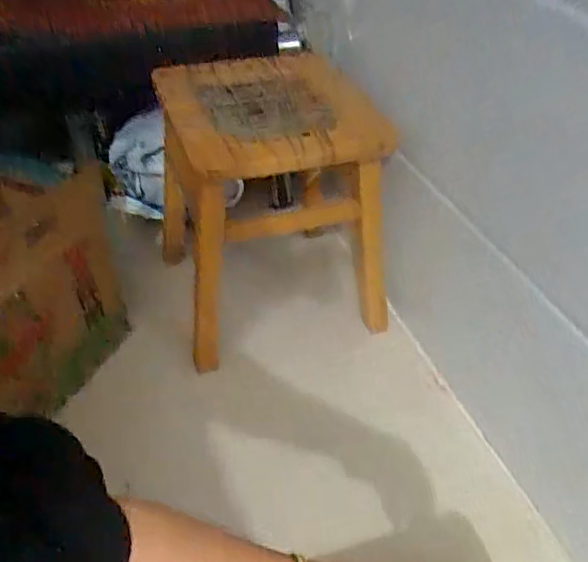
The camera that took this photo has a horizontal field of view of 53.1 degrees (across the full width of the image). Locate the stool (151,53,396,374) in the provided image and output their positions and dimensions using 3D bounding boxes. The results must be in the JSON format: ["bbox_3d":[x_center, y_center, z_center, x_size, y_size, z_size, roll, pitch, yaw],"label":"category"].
[{"bbox_3d":[-0.047,-0.139,1.022,0.343,0.395,0.378,-12,43,-14],"label":"stool"}]

